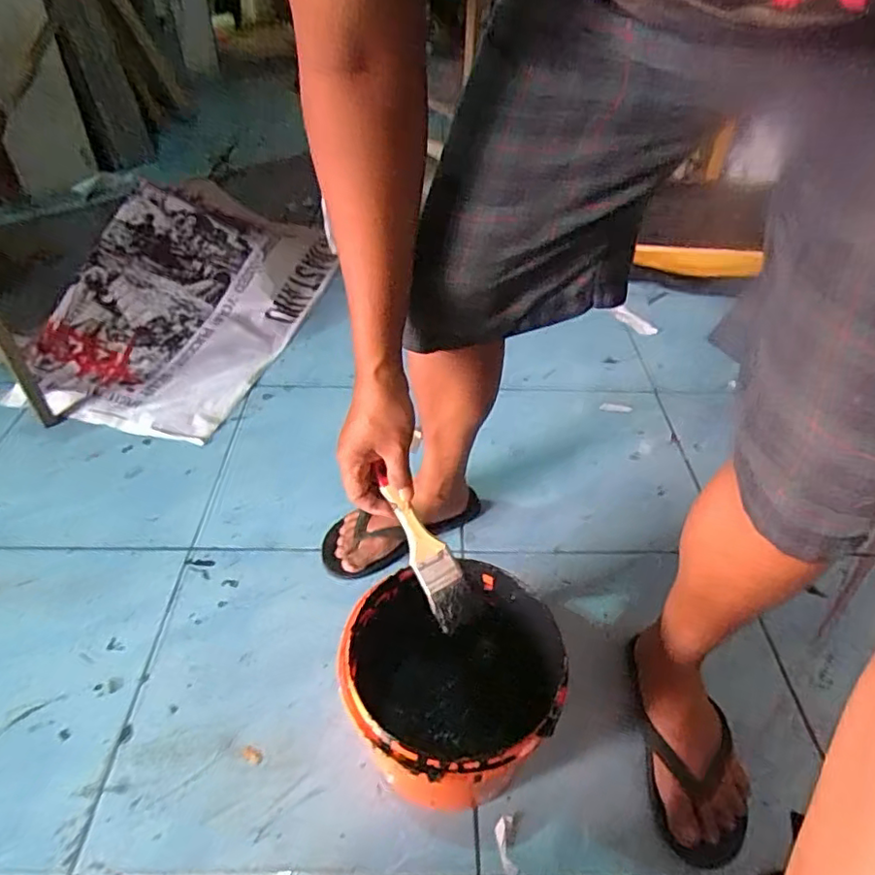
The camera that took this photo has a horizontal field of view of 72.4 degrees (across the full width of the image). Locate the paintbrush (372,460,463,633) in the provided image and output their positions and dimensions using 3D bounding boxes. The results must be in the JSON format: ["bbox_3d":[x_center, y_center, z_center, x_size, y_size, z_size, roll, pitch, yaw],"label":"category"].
[{"bbox_3d":[-0.015,0.096,0.548,0.039,0.011,0.155,-27,90,-27],"label":"paintbrush"}]

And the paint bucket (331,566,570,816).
[{"bbox_3d":[0.008,0.269,0.649,0.208,0.166,0.217,1,43,-1],"label":"paint bucket"}]

